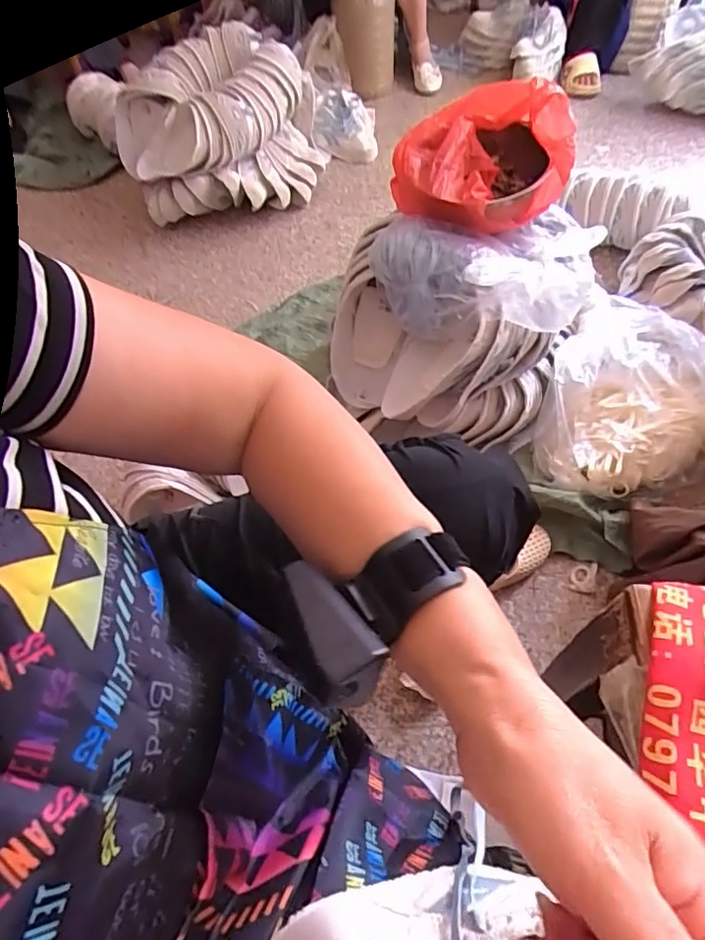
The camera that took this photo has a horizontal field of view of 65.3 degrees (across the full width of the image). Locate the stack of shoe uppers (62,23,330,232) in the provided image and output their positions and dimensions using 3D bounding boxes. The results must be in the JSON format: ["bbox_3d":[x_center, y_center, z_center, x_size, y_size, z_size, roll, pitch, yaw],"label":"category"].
[{"bbox_3d":[-0.332,-0.745,1.254,0.503,0.297,0.244,-7,56,0],"label":"stack of shoe uppers"}]

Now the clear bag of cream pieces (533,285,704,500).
[{"bbox_3d":[0.486,-0.114,0.921,0.305,0.142,0.363,17,59,16],"label":"clear bag of cream pieces"}]

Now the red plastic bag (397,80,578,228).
[{"bbox_3d":[0.194,-0.456,0.806,0.240,0.130,0.196,-23,57,-11],"label":"red plastic bag"}]

